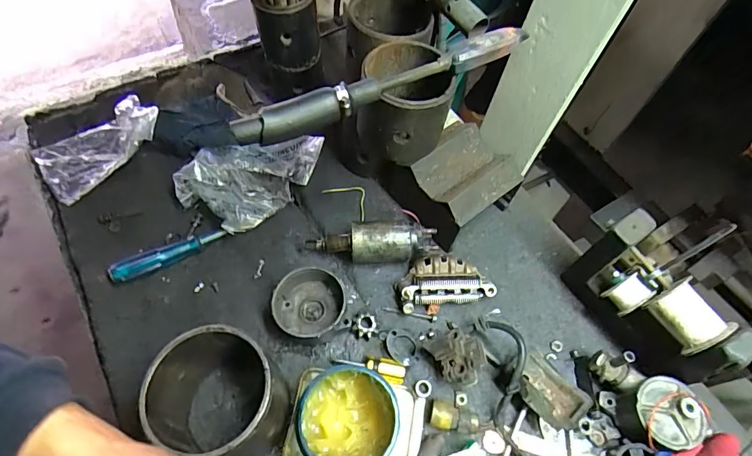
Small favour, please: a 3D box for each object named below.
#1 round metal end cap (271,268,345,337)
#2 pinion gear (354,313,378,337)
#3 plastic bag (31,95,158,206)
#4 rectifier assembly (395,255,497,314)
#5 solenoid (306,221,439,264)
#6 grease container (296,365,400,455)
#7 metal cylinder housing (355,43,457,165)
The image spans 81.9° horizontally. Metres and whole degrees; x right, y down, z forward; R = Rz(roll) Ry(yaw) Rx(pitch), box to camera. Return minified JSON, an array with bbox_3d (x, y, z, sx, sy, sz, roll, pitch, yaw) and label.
[{"bbox_3d":[-0.077,0.086,0.498,0.079,0.037,0.072,2,59,-3],"label":"round metal end cap"},{"bbox_3d":[-0.011,0.113,0.499,0.022,0.016,0.025,-24,64,-18],"label":"pinion gear"},{"bbox_3d":[-0.376,-0.116,0.590,0.163,0.063,0.105,-31,67,-21],"label":"plastic bag"},{"bbox_3d":[0.080,0.064,0.525,0.109,0.038,0.063,-8,60,-9],"label":"rectifier assembly"},{"bbox_3d":[-0.006,0.022,0.533,0.159,0.054,0.044,2,59,-4],"label":"solenoid"},{"bbox_3d":[-0.028,0.182,0.405,0.090,0.086,0.089,2,59,-3],"label":"grease container"},{"bbox_3d":[0.025,-0.125,0.429,0.088,0.082,0.090,2,59,-4],"label":"metal cylinder housing"}]

